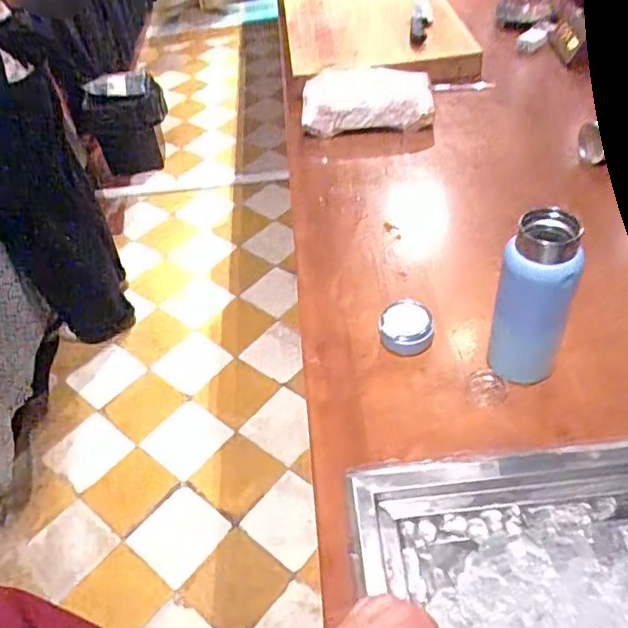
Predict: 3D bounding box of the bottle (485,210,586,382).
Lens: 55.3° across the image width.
[{"bbox_3d":[0.234,-0.007,0.647,0.070,0.214,0.059,14,49,22],"label":"bottle"}]

